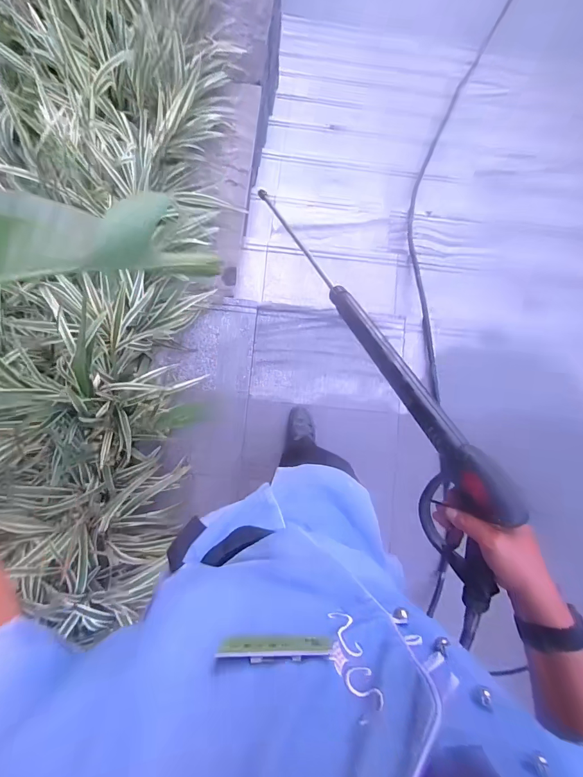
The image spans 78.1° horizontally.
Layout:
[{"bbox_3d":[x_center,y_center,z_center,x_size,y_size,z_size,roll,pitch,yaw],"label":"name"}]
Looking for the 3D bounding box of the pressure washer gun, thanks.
[{"bbox_3d":[0.121,-0.096,0.667,0.056,0.218,0.958,-18,59,-6],"label":"pressure washer gun"}]

